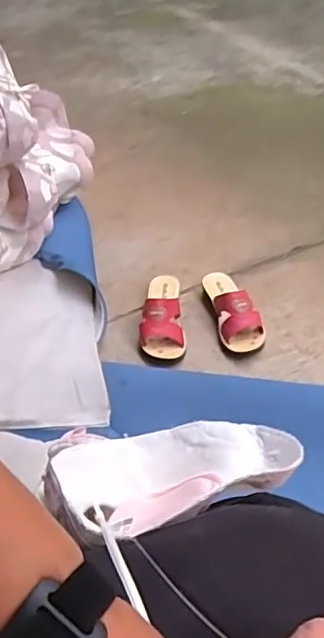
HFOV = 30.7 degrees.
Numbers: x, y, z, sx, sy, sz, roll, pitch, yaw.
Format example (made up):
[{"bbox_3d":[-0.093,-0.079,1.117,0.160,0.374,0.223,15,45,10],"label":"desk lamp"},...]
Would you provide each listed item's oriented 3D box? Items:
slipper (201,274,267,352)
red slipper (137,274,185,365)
[{"bbox_3d":[0.141,-0.029,1.171,0.082,0.073,0.212,-8,44,-10],"label":"slipper"},{"bbox_3d":[-0.002,-0.016,1.157,0.086,0.063,0.213,-1,43,-3],"label":"red slipper"}]

